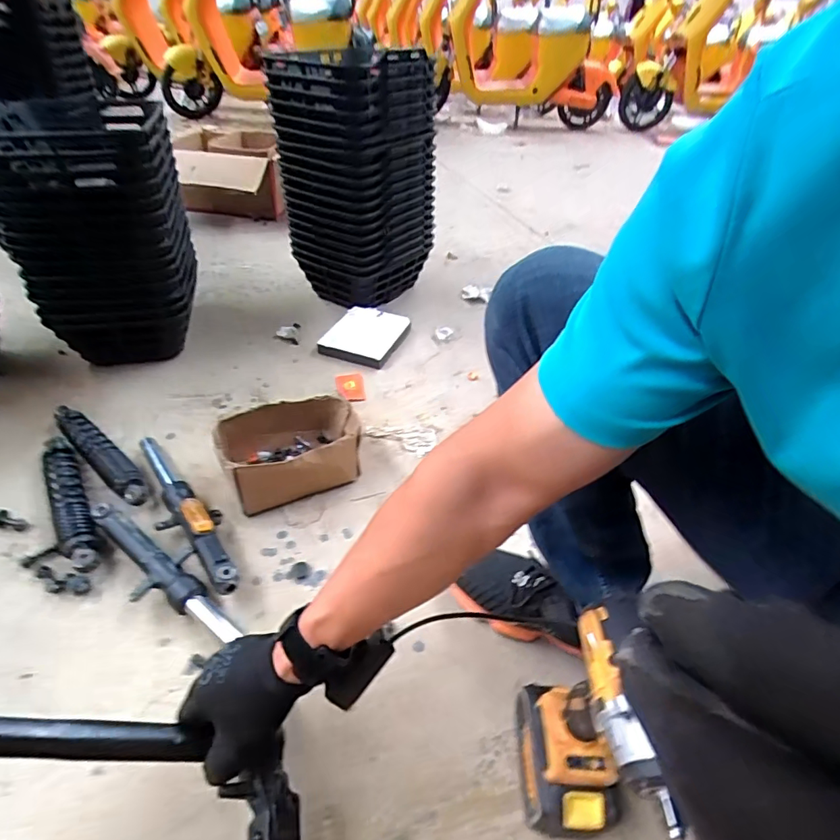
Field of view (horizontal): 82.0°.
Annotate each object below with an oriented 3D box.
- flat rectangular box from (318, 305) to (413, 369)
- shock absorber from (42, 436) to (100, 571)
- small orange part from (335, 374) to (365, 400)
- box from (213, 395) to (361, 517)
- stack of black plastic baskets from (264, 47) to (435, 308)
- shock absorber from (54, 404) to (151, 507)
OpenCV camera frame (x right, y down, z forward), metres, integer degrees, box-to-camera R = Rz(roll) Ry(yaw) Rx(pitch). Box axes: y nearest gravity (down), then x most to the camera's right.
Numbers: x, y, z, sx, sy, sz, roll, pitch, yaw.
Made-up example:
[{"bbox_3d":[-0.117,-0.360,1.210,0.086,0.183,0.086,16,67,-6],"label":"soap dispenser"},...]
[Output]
[{"bbox_3d":[-0.123,-0.197,1.118,0.158,0.031,0.202,15,41,13],"label":"flat rectangular box"},{"bbox_3d":[-0.520,0.116,0.714,0.046,0.038,0.291,-25,48,-30],"label":"shock absorber"},{"bbox_3d":[-0.142,-0.068,0.989,0.053,0.006,0.091,-7,41,-13],"label":"small orange part"},{"bbox_3d":[-0.202,0.048,0.778,0.208,0.100,0.157,-14,44,-21],"label":"box"},{"bbox_3d":[-0.159,-0.552,1.166,0.294,0.502,0.272,26,46,23],"label":"stack of black plastic baskets"},{"bbox_3d":[-0.521,0.052,0.786,0.289,0.037,0.048,30,47,28],"label":"shock absorber"}]

